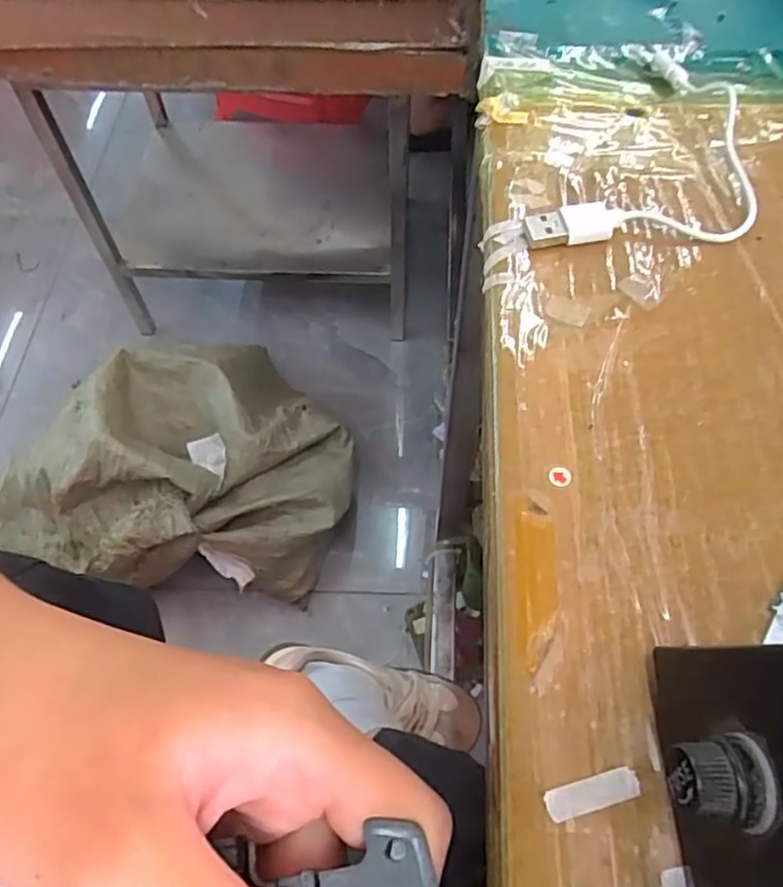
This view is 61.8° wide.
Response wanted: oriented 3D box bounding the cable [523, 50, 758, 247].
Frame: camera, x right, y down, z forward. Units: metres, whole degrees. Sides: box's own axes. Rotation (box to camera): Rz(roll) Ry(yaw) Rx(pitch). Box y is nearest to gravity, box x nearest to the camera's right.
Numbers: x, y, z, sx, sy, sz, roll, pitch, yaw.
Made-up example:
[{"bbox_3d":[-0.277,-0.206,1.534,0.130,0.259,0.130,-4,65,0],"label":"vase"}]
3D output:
[{"bbox_3d":[0.095,-0.089,0.227,0.061,0.011,0.091,37,79,10],"label":"cable"}]

